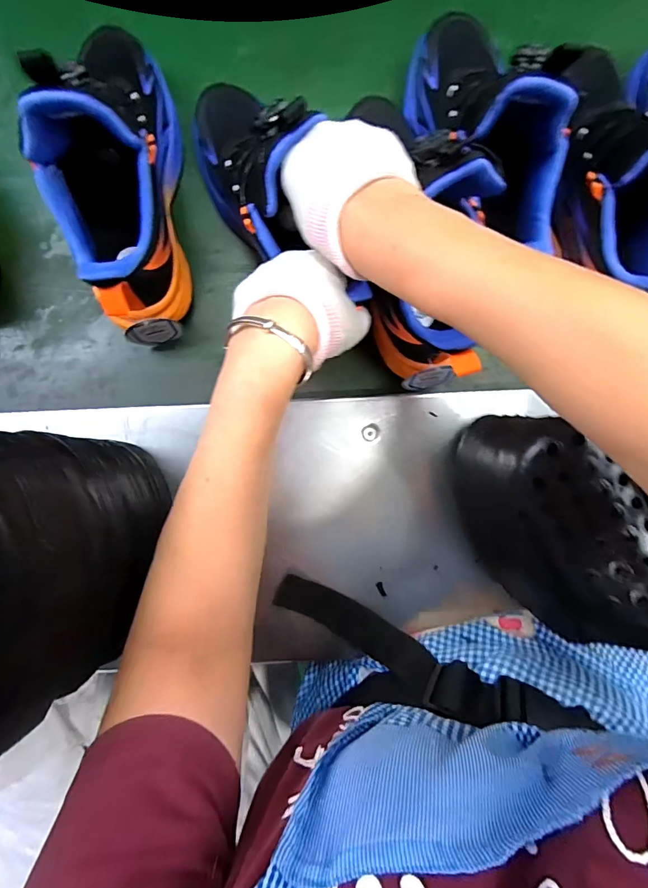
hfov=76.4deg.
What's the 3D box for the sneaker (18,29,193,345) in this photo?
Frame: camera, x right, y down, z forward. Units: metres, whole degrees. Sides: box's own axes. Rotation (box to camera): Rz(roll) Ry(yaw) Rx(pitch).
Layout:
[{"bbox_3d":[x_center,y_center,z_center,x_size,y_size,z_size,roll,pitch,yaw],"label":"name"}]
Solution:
[{"bbox_3d":[-0.163,-0.210,0.317,0.078,0.154,0.234,-9,92,-2],"label":"sneaker"}]

